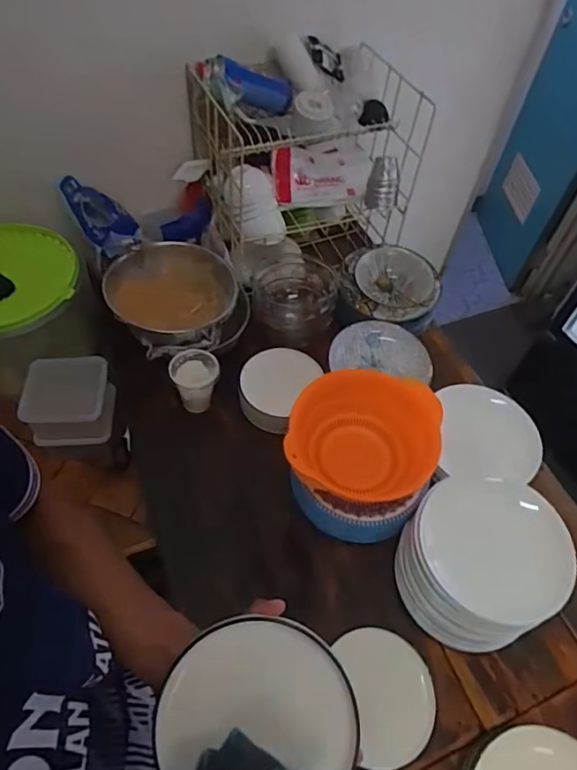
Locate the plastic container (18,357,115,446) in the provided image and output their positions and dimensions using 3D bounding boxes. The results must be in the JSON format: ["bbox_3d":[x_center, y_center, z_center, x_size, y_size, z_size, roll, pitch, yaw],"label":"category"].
[{"bbox_3d":[-0.400,0.028,0.945,0.143,0.108,0.136,-7,54,-10],"label":"plastic container"}]

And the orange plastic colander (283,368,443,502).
[{"bbox_3d":[0.119,0.086,0.830,0.234,0.118,0.195,6,53,0],"label":"orange plastic colander"}]

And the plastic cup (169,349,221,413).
[{"bbox_3d":[-0.173,-0.008,0.956,0.086,0.093,0.086,2,53,-3],"label":"plastic cup"}]

